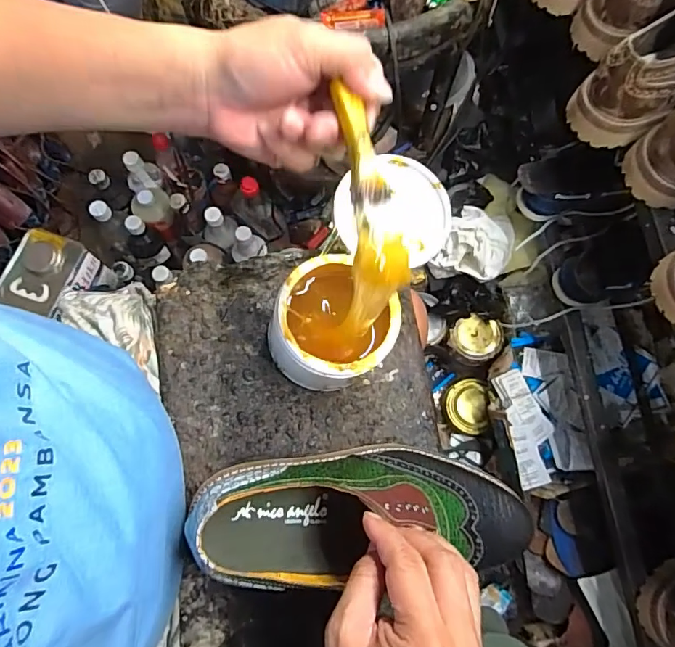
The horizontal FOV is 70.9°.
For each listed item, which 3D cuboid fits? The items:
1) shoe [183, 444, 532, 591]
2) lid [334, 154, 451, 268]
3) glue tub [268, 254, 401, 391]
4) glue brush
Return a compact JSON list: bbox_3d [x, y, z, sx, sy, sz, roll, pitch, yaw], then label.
[{"bbox_3d":[0.027,0.144,0.359,0.263,0.074,0.093,1,74,-15],"label":"shoe"},{"bbox_3d":[0.053,-0.109,0.437,0.108,0.012,0.099,2,82,-13],"label":"lid"},{"bbox_3d":[-0.005,0.005,0.423,0.099,0.073,0.104,0,74,-1],"label":"glue tub"},{"bbox_3d":[0.019,-0.068,0.291,0.034,0.045,0.147,-6,94,-2],"label":"glue brush"}]

